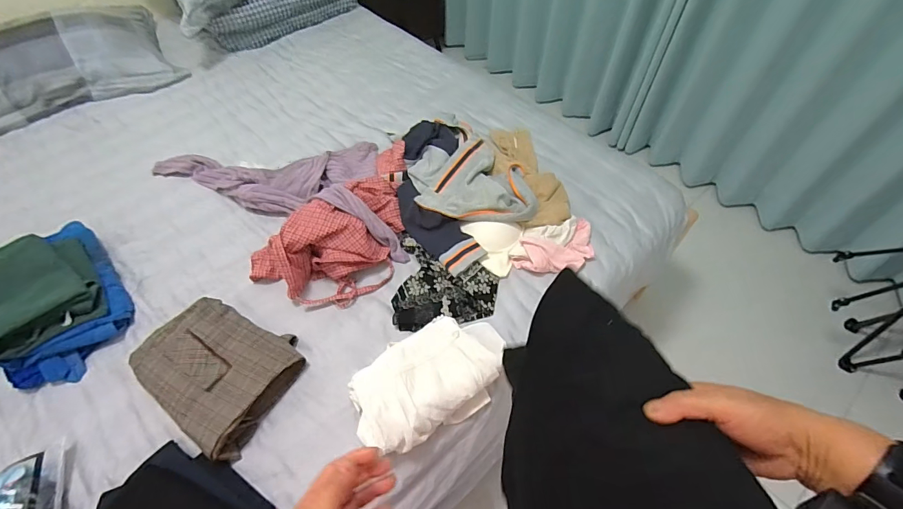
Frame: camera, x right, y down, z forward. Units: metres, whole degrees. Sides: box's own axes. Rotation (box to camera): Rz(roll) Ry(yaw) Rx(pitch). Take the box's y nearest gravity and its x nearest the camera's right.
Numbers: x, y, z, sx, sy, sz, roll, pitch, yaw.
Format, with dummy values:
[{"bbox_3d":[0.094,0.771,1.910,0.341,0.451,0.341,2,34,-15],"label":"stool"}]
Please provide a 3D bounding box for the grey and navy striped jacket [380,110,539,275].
[{"bbox_3d":[0.003,-0.179,1.040,0.346,0.083,0.423,-34,60,-22],"label":"grey and navy striped jacket"}]

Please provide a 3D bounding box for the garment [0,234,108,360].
[{"bbox_3d":[-0.869,0.072,0.857,0.279,0.059,0.207,38,62,25],"label":"garment"}]

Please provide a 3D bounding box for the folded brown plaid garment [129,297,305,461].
[{"bbox_3d":[-0.449,0.217,0.779,0.272,0.069,0.222,20,56,15],"label":"folded brown plaid garment"}]

